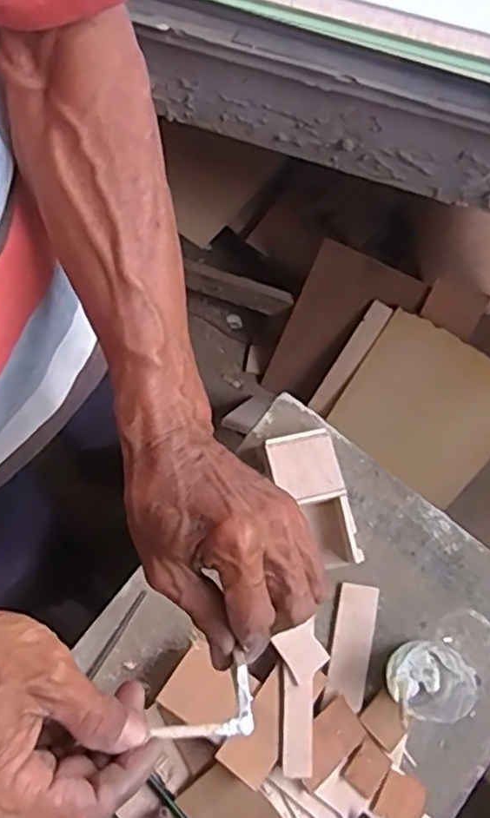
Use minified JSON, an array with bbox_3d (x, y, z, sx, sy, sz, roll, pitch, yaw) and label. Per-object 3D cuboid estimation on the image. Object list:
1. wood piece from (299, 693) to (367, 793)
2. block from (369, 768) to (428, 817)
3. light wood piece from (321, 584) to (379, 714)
[{"bbox_3d":[0.069,0.282,0.573,0.070,0.005,0.039,-34,80,-25],"label":"wood piece"},{"bbox_3d":[0.133,0.333,0.575,0.044,0.004,0.041,33,59,2],"label":"block"},{"bbox_3d":[0.096,0.213,0.610,0.036,0.005,0.104,12,76,1],"label":"light wood piece"}]

